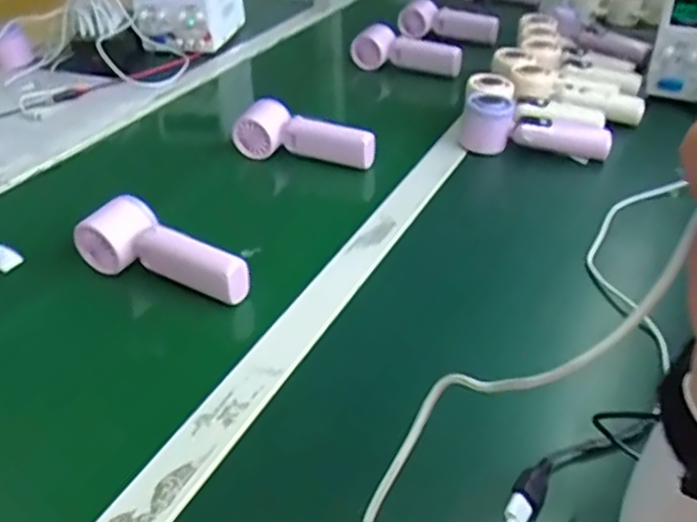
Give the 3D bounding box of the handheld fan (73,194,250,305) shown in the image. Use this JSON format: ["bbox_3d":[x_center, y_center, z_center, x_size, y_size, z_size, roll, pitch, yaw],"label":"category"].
[{"bbox_3d":[-0.166,-0.009,0.582,0.170,0.050,0.052,20,41,27],"label":"handheld fan"}]

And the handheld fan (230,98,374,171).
[{"bbox_3d":[-0.049,-0.150,0.778,0.170,0.056,0.042,11,37,17],"label":"handheld fan"}]

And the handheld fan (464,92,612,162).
[{"bbox_3d":[0.226,-0.158,0.786,0.166,0.065,0.068,16,39,23],"label":"handheld fan"}]

